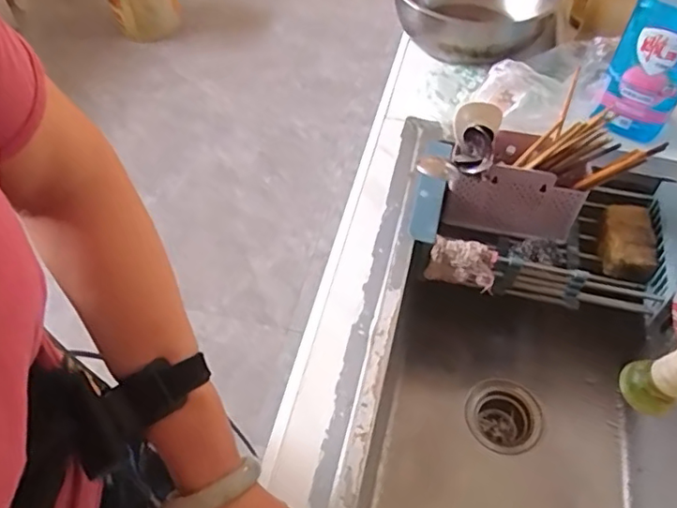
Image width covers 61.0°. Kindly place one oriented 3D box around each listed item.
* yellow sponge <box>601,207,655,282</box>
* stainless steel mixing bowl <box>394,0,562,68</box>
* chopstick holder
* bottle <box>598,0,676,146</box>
[{"bbox_3d":[0.415,-0.017,0.826,0.061,0.034,0.117,11,54,8],"label":"yellow sponge"},{"bbox_3d":[0.230,-0.443,1.044,0.277,0.124,0.304,0,53,0],"label":"stainless steel mixing bowl"},{"bbox_3d":[0.255,-0.100,0.840,0.179,0.132,0.094,9,54,7],"label":"chopstick holder"},{"bbox_3d":[0.444,-0.288,0.782,0.108,0.293,0.072,29,59,20],"label":"bottle"}]

